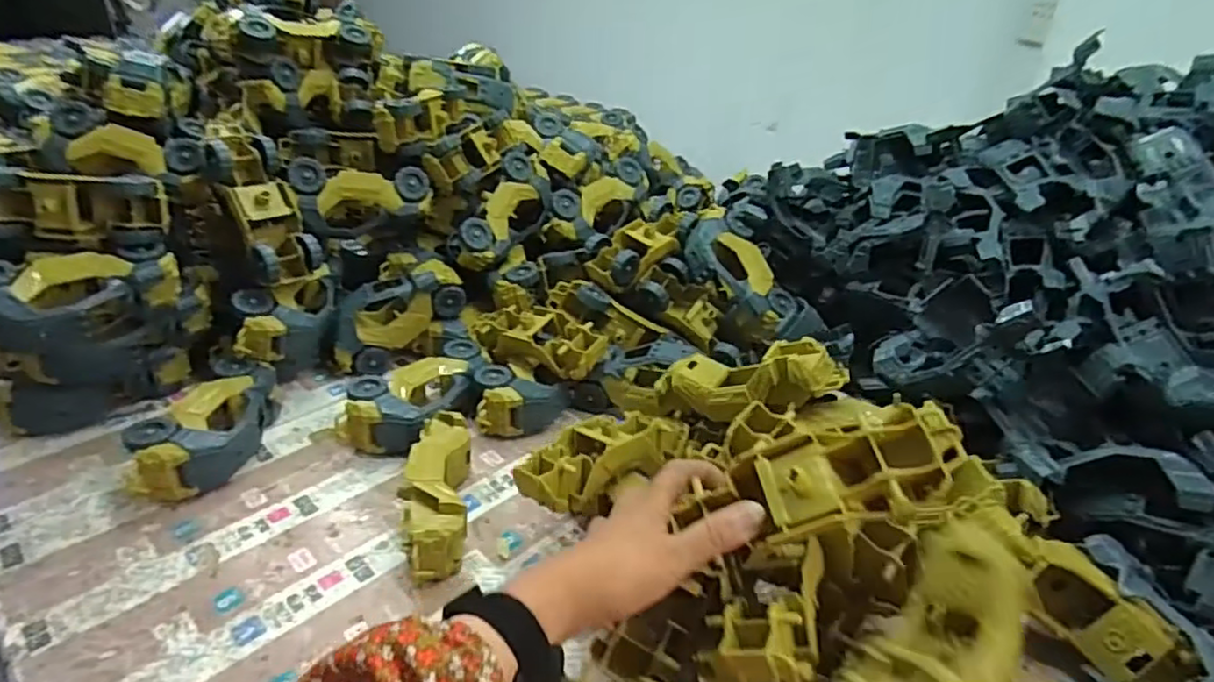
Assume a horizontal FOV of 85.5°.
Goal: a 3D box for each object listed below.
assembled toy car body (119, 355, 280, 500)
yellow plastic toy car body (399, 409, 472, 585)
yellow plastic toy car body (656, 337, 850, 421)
[{"bbox_3d":[-0.377,0.081,0.623,0.083,0.058,0.153,0,31,-4],"label":"assembled toy car body"},{"bbox_3d":[-0.144,0.131,0.561,0.051,0.053,0.165,-2,31,-8],"label":"yellow plastic toy car body"},{"bbox_3d":[0.127,0.034,0.584,0.158,0.046,0.051,-9,21,35],"label":"yellow plastic toy car body"}]

